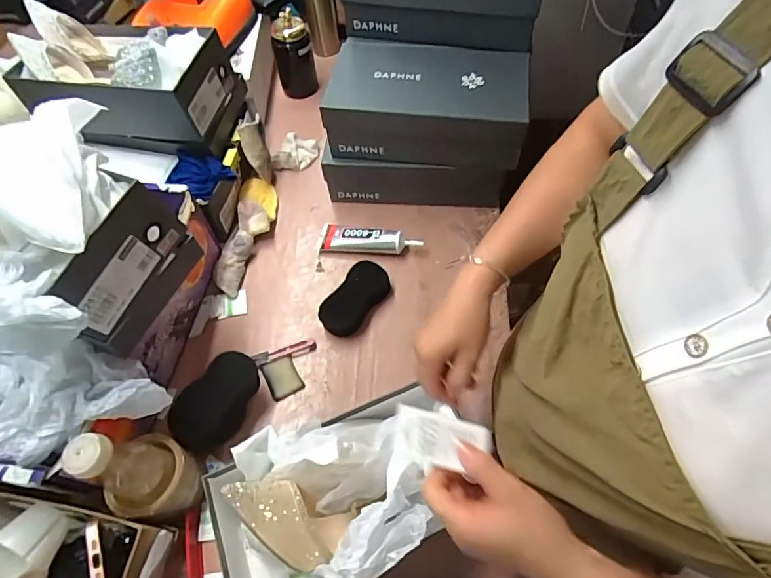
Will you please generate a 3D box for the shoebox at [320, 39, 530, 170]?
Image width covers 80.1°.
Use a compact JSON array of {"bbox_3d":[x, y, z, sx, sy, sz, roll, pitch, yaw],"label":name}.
[{"bbox_3d":[0.069,-0.295,0.729,0.287,0.101,0.171,8,60,7],"label":"shoebox"}]

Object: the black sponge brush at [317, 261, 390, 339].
[{"bbox_3d":[-0.046,0.016,0.708,0.062,0.034,0.126,28,64,18],"label":"black sponge brush"}]

